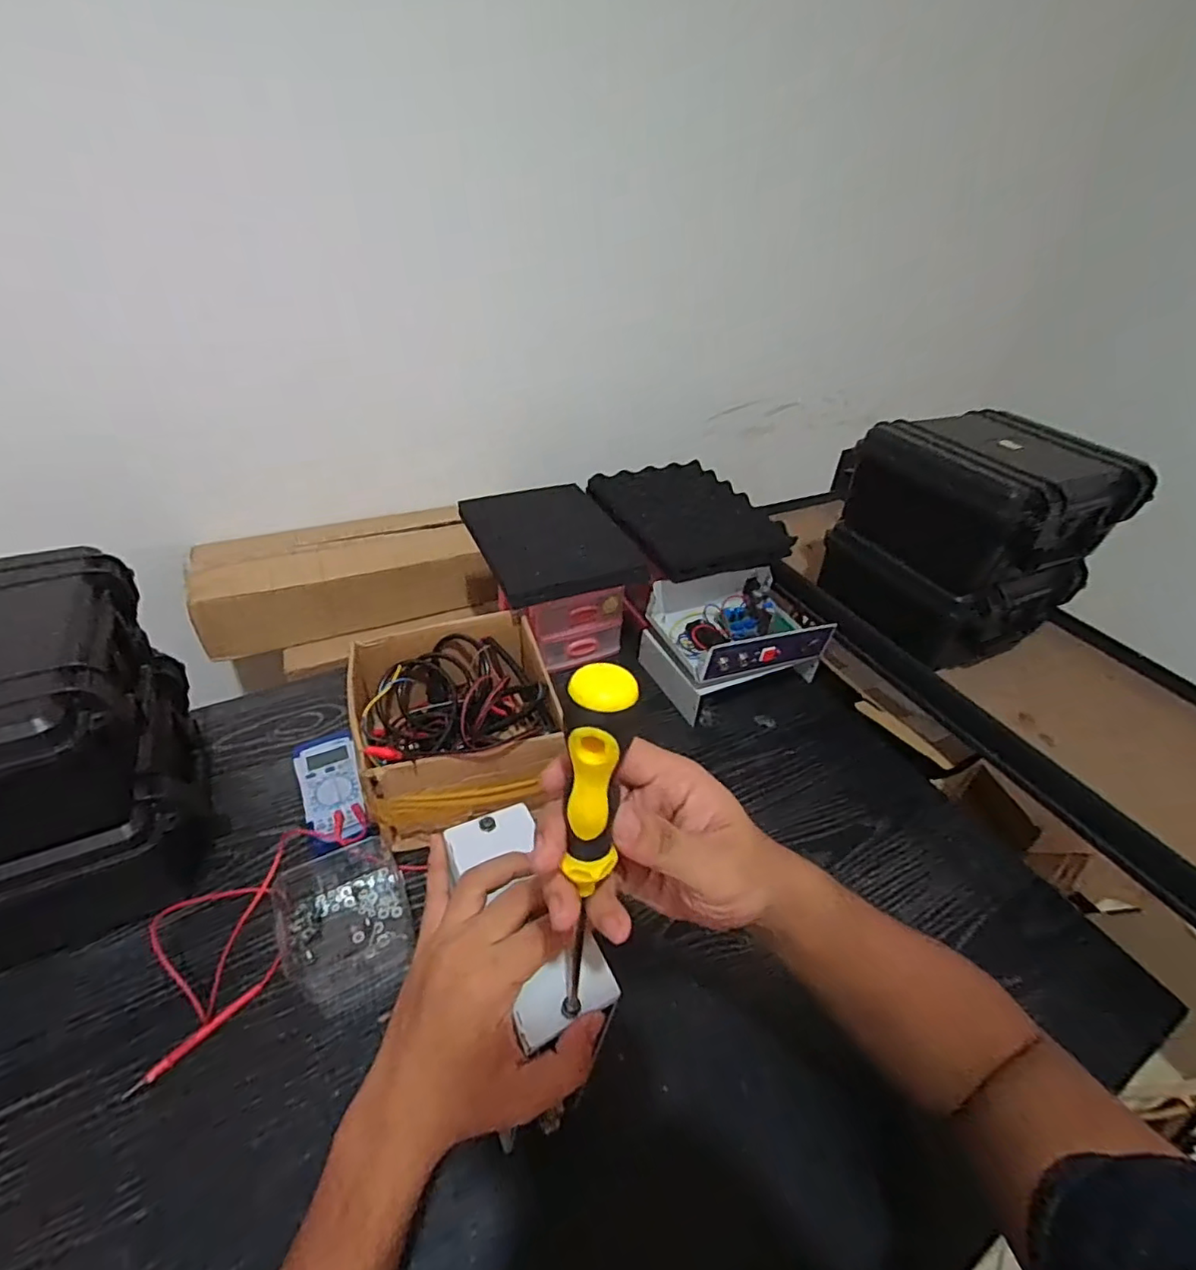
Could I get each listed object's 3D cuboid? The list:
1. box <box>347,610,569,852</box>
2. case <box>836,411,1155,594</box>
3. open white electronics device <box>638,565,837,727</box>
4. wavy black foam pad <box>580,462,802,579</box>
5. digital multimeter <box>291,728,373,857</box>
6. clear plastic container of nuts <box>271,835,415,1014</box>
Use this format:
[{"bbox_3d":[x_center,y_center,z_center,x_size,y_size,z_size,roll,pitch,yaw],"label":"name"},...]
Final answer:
[{"bbox_3d":[-0.158,0.097,0.656,0.198,0.131,0.210,-11,44,-19],"label":"box"},{"bbox_3d":[0.492,-0.174,0.738,0.261,0.146,0.223,-16,44,-23],"label":"case"},{"bbox_3d":[0.190,0.006,0.823,0.221,0.114,0.166,-14,43,-21],"label":"open white electronics device"},{"bbox_3d":[0.128,-0.176,0.858,0.206,0.038,0.269,-20,45,-26],"label":"wavy black foam pad"},{"bbox_3d":[-0.286,0.170,0.634,0.060,0.031,0.154,-16,45,-23],"label":"digital multimeter"},{"bbox_3d":[-0.233,0.255,0.542,0.106,0.037,0.143,-19,47,-26],"label":"clear plastic container of nuts"}]

